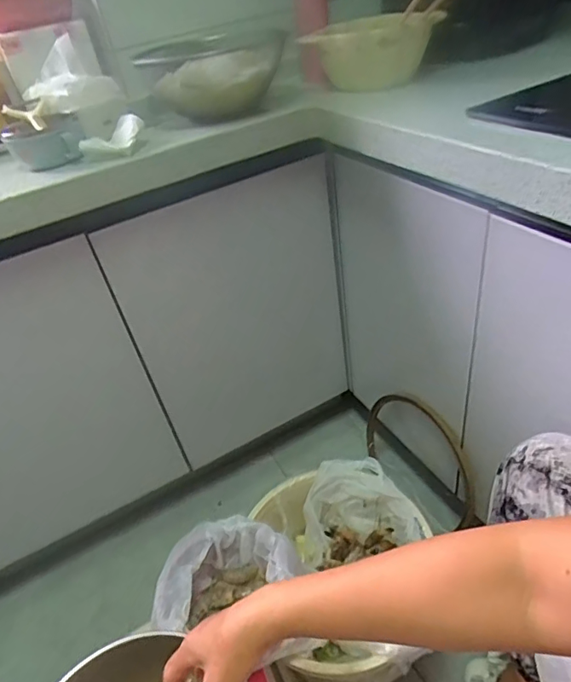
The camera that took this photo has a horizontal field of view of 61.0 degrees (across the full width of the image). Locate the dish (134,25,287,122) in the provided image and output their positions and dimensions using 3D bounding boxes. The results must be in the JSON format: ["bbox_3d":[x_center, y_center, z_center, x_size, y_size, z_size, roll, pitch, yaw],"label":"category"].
[{"bbox_3d":[-0.095,-0.395,0.743,0.194,0.087,0.155,-5,40,2],"label":"dish"}]

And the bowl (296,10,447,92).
[{"bbox_3d":[0.138,-0.457,0.778,0.190,0.099,0.163,12,43,21],"label":"bowl"}]

